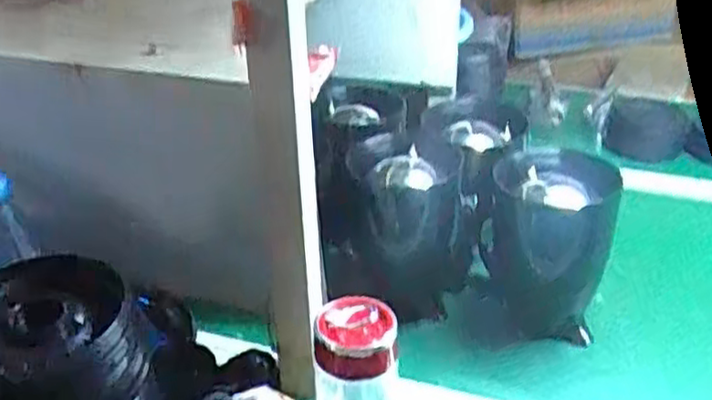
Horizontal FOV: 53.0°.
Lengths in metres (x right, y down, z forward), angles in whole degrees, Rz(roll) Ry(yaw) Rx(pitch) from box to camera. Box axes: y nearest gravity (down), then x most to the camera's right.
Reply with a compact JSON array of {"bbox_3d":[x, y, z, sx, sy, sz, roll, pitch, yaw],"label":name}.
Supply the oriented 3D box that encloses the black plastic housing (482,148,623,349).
[{"bbox_3d":[0.225,0.055,0.835,0.132,0.195,0.125,1,30,4],"label":"black plastic housing"}]

